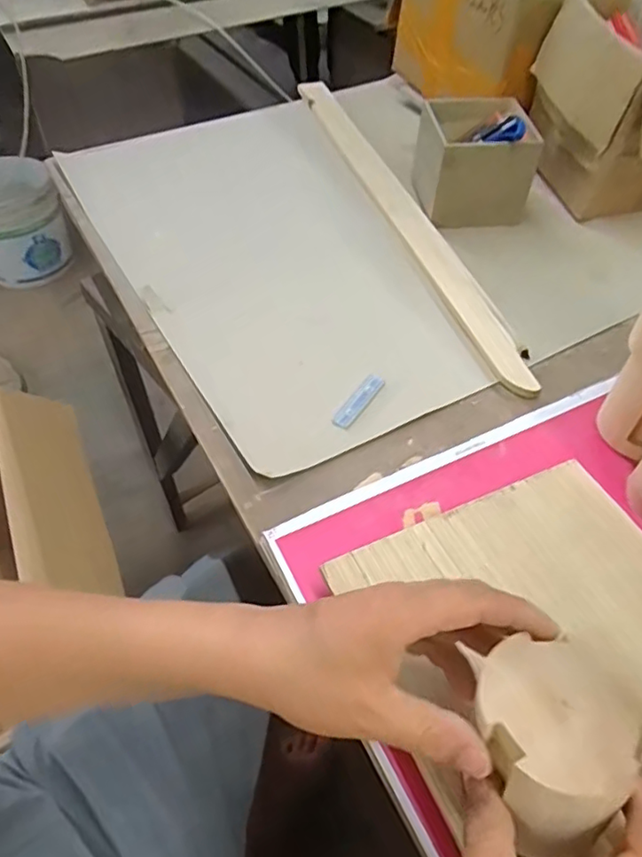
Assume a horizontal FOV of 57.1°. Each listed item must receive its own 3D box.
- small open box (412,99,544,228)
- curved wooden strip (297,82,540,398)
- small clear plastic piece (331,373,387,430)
[{"bbox_3d":[0.203,-0.352,0.783,0.135,0.123,0.112,-1,51,0],"label":"small open box"},{"bbox_3d":[0.102,-0.303,0.803,0.041,0.009,0.692,-19,57,-7],"label":"curved wooden strip"},{"bbox_3d":[0.039,-0.029,0.595,0.020,0.004,0.077,28,56,21],"label":"small clear plastic piece"}]

